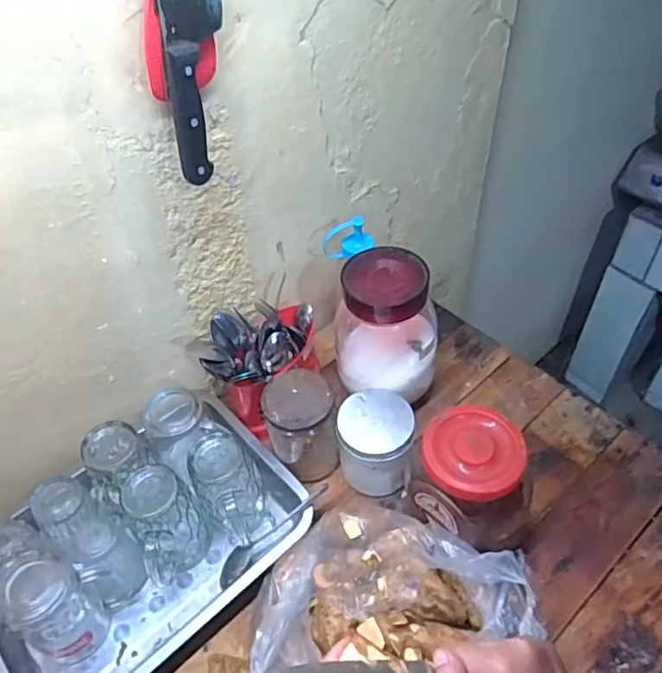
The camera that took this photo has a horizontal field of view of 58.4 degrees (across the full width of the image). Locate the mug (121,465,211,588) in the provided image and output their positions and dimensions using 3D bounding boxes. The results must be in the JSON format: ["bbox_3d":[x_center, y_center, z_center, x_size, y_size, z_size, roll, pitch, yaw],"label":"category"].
[{"bbox_3d":[-0.186,0.206,0.650,0.074,0.127,0.079,-1,47,2],"label":"mug"}]

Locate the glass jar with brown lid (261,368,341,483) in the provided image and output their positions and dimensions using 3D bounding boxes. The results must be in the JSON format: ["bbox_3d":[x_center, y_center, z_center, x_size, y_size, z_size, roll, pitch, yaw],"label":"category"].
[{"bbox_3d":[-0.036,0.111,0.718,0.077,0.128,0.074,-1,47,2],"label":"glass jar with brown lid"}]

